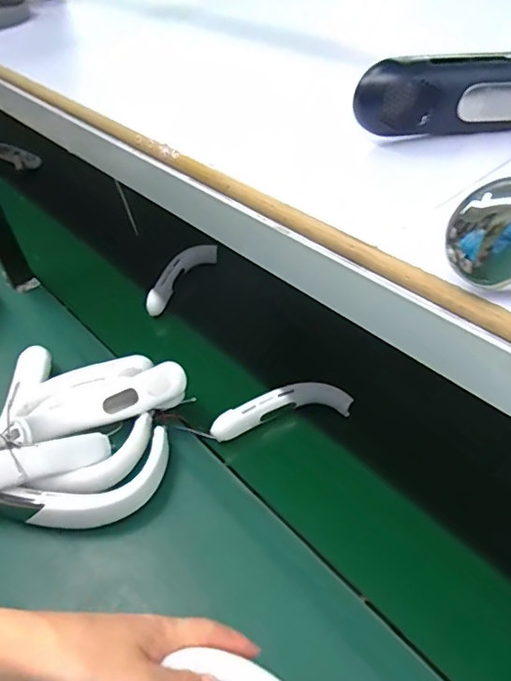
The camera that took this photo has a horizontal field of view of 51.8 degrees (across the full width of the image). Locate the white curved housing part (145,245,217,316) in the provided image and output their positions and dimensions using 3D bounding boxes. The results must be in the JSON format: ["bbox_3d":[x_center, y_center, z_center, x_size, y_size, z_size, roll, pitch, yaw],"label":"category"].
[{"bbox_3d":[-0.145,-0.127,1.017,0.039,0.050,0.195,23,52,27],"label":"white curved housing part"}]

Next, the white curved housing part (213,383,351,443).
[{"bbox_3d":[0.035,0.100,0.752,0.197,0.041,0.047,-15,45,-7],"label":"white curved housing part"}]

